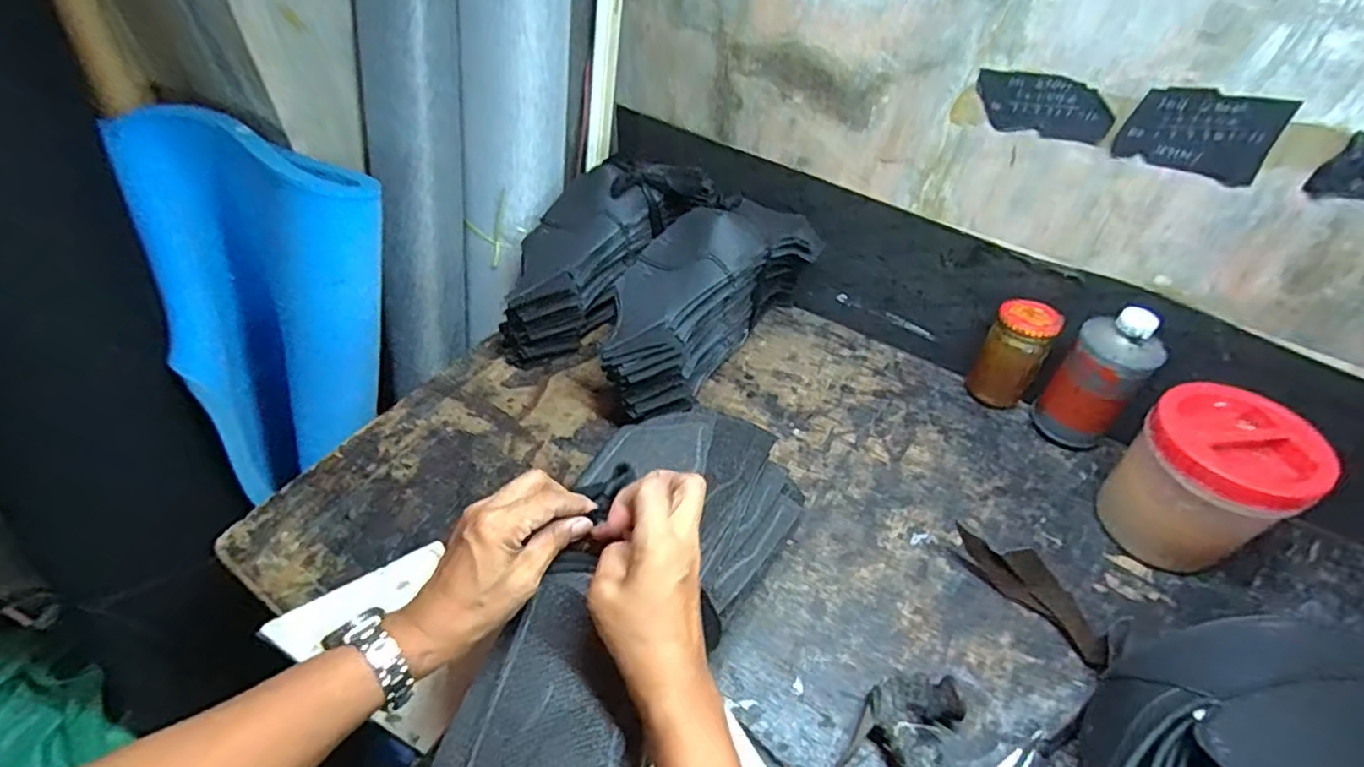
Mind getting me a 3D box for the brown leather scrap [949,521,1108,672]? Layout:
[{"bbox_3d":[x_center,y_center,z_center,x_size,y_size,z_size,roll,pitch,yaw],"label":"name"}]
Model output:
[{"bbox_3d":[0.306,0.176,0.558,0.043,0.040,0.141,-34,56,-28],"label":"brown leather scrap"}]

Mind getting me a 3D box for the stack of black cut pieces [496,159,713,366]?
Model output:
[{"bbox_3d":[-0.109,-0.152,0.754,0.106,0.140,0.303,40,88,30],"label":"stack of black cut pieces"}]

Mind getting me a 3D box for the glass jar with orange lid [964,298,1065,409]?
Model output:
[{"bbox_3d":[0.353,-0.025,0.693,0.060,0.117,0.061,0,47,0],"label":"glass jar with orange lid"}]

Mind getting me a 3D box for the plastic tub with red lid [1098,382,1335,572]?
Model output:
[{"bbox_3d":[0.452,0.089,0.570,0.111,0.142,0.119,-33,56,-27],"label":"plastic tub with red lid"}]

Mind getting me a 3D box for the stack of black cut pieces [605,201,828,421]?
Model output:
[{"bbox_3d":[0.029,-0.098,0.713,0.106,0.179,0.309,33,55,27],"label":"stack of black cut pieces"}]

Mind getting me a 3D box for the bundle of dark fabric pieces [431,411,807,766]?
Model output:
[{"bbox_3d":[-0.038,0.155,0.453,0.149,0.077,0.390,19,40,16],"label":"bundle of dark fabric pieces"}]

